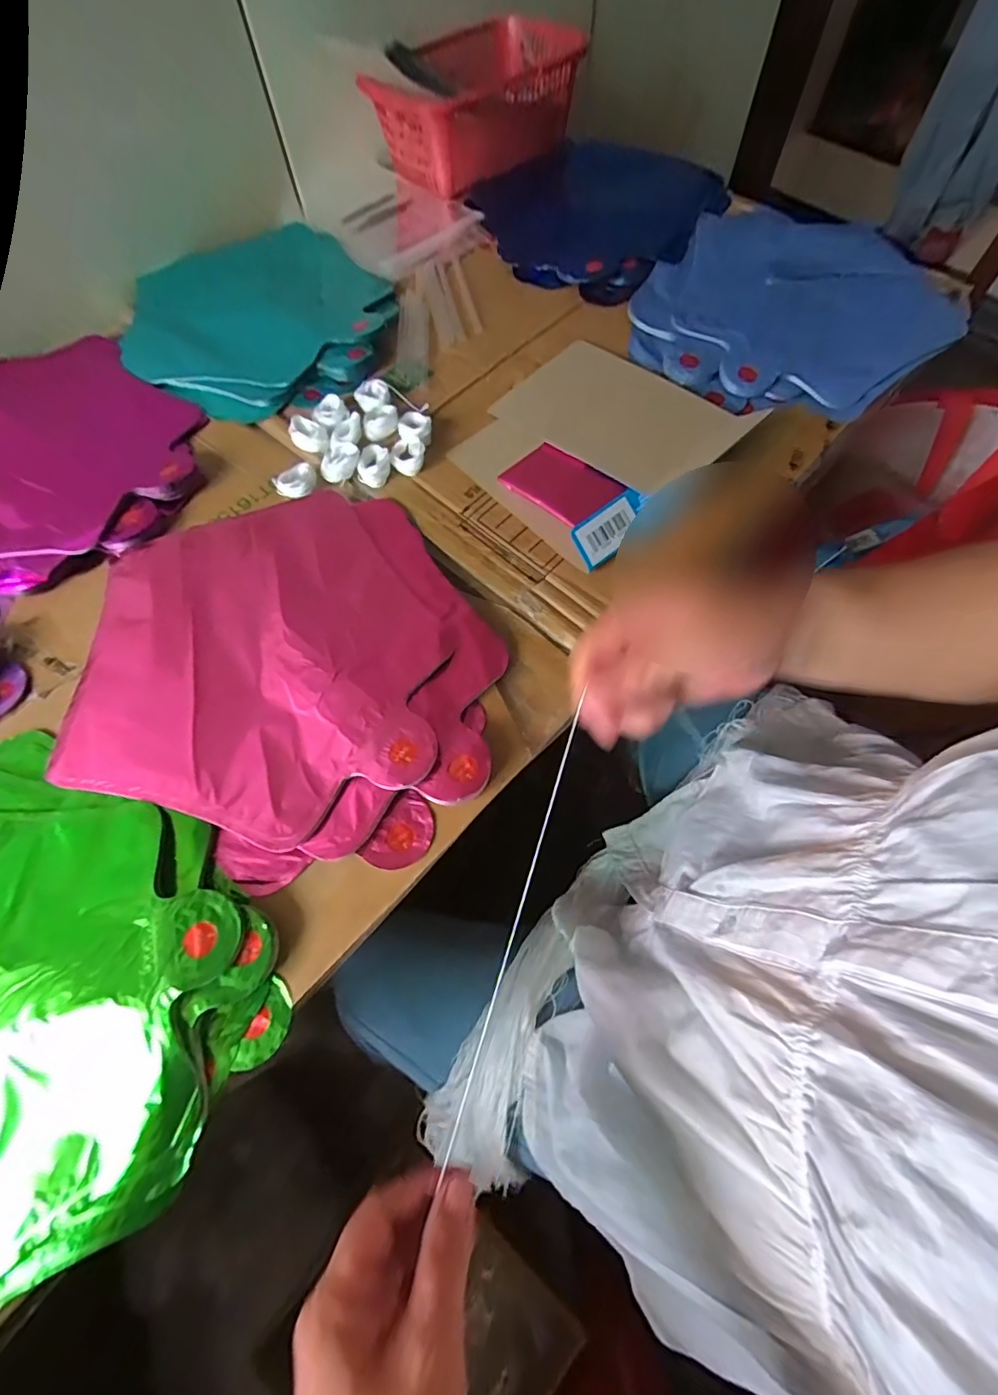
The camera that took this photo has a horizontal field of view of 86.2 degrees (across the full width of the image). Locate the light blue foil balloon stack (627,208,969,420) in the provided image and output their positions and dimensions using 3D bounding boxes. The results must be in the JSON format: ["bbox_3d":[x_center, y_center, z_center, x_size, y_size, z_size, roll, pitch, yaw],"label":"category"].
[{"bbox_3d":[0.249,-0.338,0.468,0.236,0.034,0.281,41,74,17],"label":"light blue foil balloon stack"}]

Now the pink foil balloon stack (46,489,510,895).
[{"bbox_3d":[-0.131,-0.022,0.331,0.250,0.017,0.244,-2,65,3],"label":"pink foil balloon stack"}]

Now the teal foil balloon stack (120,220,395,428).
[{"bbox_3d":[-0.218,-0.345,0.478,0.223,0.019,0.259,-23,66,-7],"label":"teal foil balloon stack"}]

